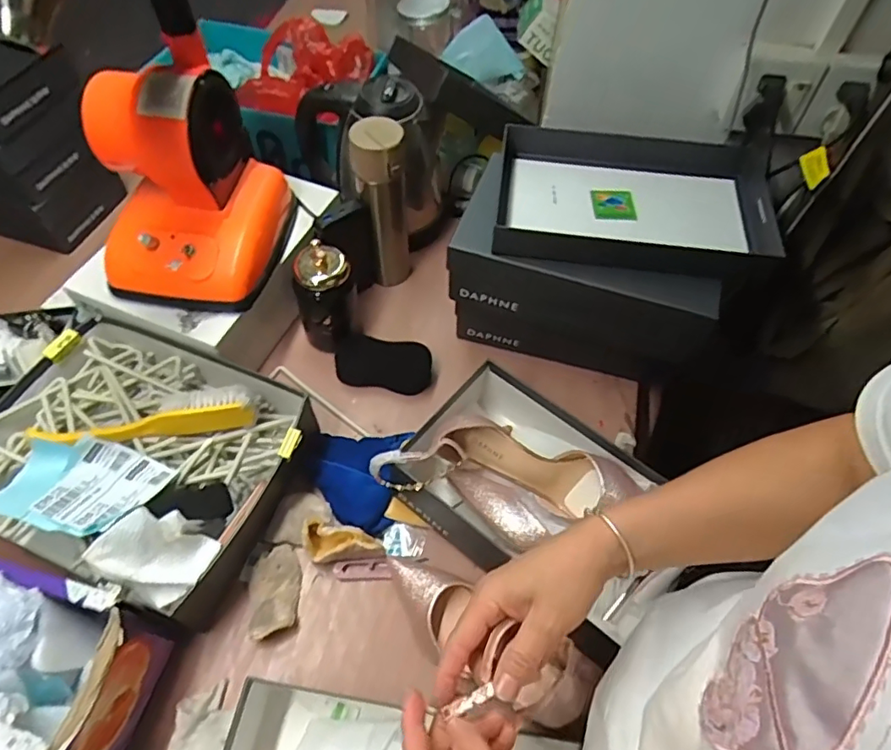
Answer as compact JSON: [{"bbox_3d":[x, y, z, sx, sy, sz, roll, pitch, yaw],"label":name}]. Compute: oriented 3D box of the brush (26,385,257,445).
[{"bbox_3d":[-0.329,0.051,0.627,0.219,0.053,0.042,-11,59,-10],"label":"brush"}]

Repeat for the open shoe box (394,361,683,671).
[{"bbox_3d":[0.094,0.123,0.622,0.274,0.102,0.189,33,62,17],"label":"open shoe box"}]

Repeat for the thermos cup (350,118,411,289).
[{"bbox_3d":[-0.084,-0.224,0.767,0.068,0.242,0.058,-5,58,-6],"label":"thermos cup"}]

